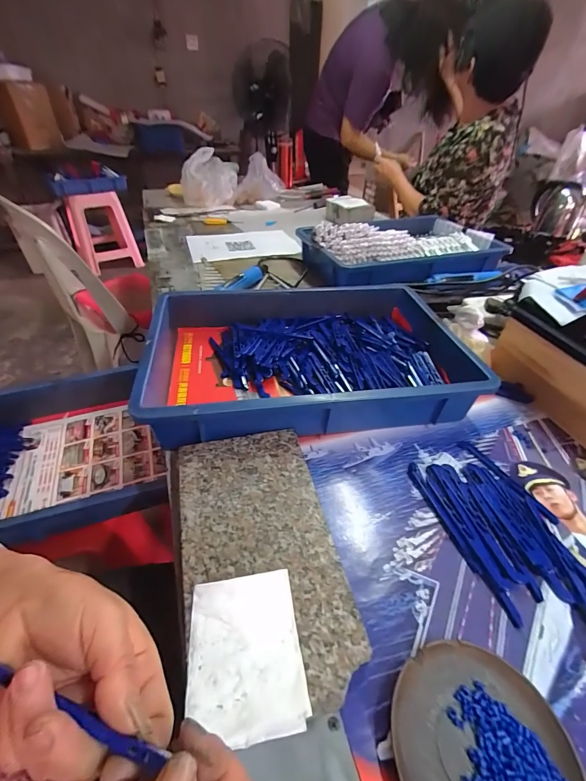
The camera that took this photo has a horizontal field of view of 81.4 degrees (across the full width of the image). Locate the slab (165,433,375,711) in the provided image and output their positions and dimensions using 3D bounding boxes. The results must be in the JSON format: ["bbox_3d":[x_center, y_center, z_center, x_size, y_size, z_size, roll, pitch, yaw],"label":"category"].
[{"bbox_3d":[-0.038,0.140,0.315,0.138,0.024,0.239,-7,42,-13],"label":"slab"}]

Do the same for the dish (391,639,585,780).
[{"bbox_3d":[0.124,0.236,0.222,0.110,0.015,0.112,3,41,-2],"label":"dish"}]

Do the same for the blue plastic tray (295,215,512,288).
[{"bbox_3d":[0.253,-0.355,0.828,0.446,0.074,0.321,-13,43,-16],"label":"blue plastic tray"}]

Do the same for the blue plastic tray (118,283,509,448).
[{"bbox_3d":[0.025,-0.054,0.499,0.425,0.078,0.282,-4,41,-10],"label":"blue plastic tray"}]

